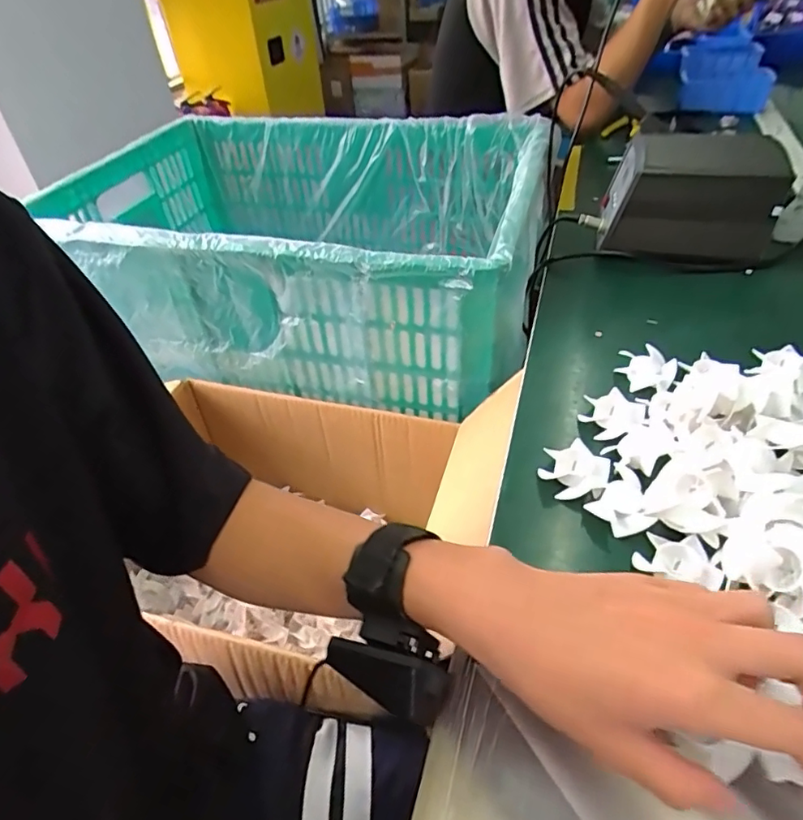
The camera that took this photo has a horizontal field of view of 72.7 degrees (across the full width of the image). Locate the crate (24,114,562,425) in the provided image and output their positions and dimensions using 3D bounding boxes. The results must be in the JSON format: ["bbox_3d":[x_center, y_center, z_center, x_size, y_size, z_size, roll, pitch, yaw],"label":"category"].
[{"bbox_3d":[-0.137,-0.255,0.832,0.692,0.265,0.478,10,44,17],"label":"crate"}]

